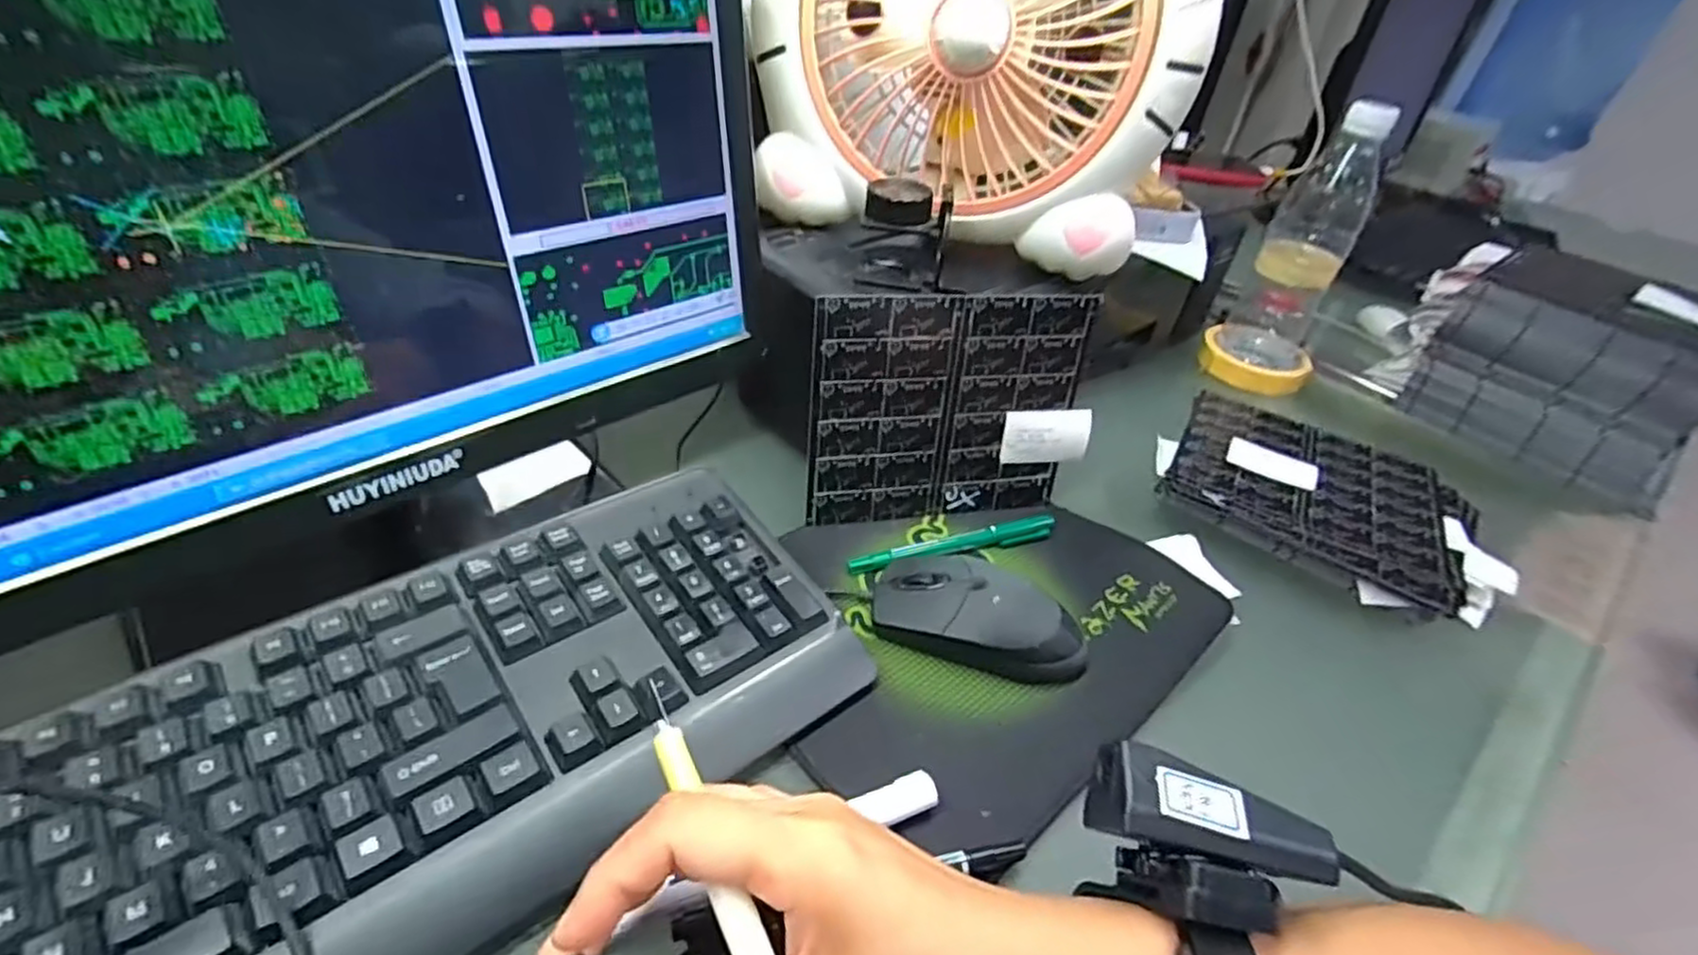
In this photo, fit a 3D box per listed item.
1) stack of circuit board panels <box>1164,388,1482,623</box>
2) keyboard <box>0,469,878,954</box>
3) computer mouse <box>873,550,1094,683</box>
[{"bbox_3d":[0.324,0.010,0.506,0.179,0.030,0.156,29,43,24],"label":"stack of circuit board panels"},{"bbox_3d":[-0.195,0.118,0.267,0.423,0.039,0.157,-24,48,-34],"label":"keyboard"},{"bbox_3d":[0.069,0.072,0.376,0.110,0.033,0.053,20,40,14],"label":"computer mouse"}]

